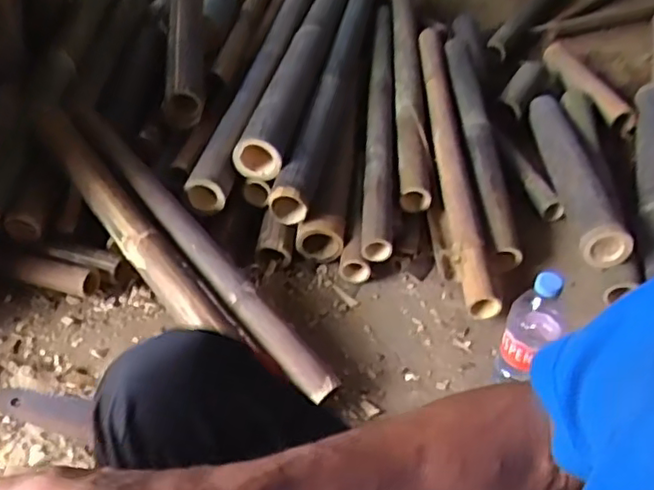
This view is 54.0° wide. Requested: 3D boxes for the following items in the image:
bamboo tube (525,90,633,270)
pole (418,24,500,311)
[{"bbox_3d":[0.437,-0.135,1.142,0.086,0.077,0.447,4,41,0],"label":"bamboo tube"},{"bbox_3d":[0.229,-0.188,1.187,0.066,0.058,0.706,1,53,-3],"label":"pole"}]

